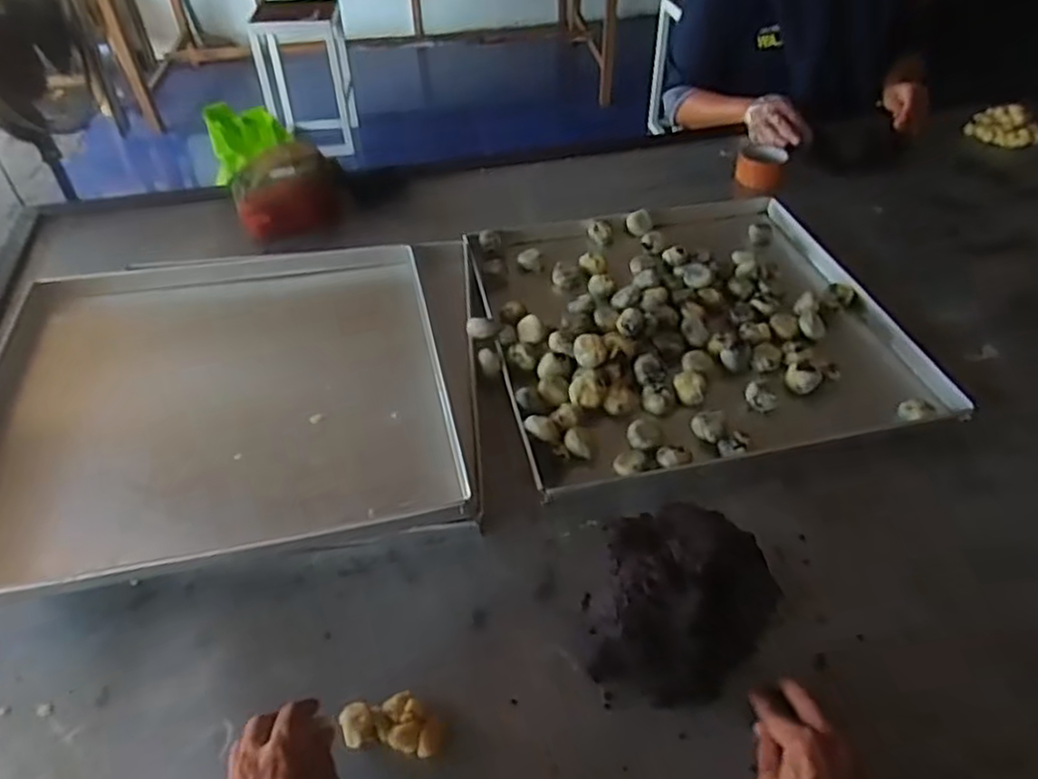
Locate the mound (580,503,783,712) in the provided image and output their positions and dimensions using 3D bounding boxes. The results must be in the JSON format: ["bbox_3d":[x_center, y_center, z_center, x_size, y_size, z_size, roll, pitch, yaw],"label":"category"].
[{"bbox_3d":[0.145,0.173,0.623,0.151,0.102,0.161,12,45,13],"label":"mound"}]

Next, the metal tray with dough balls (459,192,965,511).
[{"bbox_3d":[0.213,-0.103,0.969,0.529,0.059,0.529,-11,45,-10],"label":"metal tray with dough balls"}]

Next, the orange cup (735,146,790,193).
[{"bbox_3d":[0.421,-0.391,1.253,0.085,0.048,0.083,16,46,17],"label":"orange cup"}]

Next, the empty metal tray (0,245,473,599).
[{"bbox_3d":[-0.343,-0.009,0.855,0.558,0.037,0.520,-10,46,-9],"label":"empty metal tray"}]

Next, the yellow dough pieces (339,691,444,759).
[{"bbox_3d":[-0.104,0.273,0.589,0.082,0.016,0.045,4,44,6],"label":"yellow dough pieces"}]

